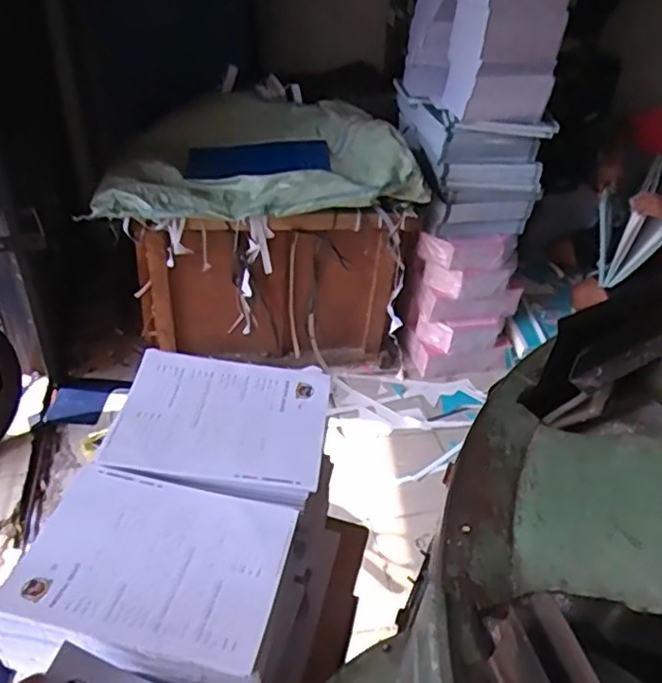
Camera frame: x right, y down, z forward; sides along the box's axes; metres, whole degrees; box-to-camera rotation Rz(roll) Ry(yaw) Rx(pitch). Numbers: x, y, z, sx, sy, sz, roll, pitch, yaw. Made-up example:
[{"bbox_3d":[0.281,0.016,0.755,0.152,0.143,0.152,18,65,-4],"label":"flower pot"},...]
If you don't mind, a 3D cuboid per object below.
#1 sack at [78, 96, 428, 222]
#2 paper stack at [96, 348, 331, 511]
[{"bbox_3d":[-0.246,-0.576,1.874,0.908,0.200,0.607,-8,40,-15],"label":"sack"},{"bbox_3d":[-0.131,0.092,0.740,0.249,0.024,0.188,7,38,3],"label":"paper stack"}]

